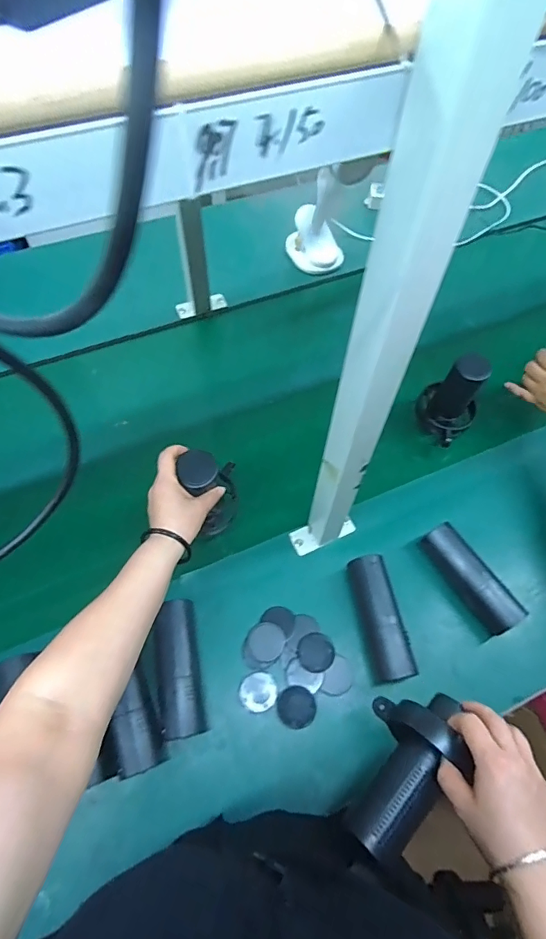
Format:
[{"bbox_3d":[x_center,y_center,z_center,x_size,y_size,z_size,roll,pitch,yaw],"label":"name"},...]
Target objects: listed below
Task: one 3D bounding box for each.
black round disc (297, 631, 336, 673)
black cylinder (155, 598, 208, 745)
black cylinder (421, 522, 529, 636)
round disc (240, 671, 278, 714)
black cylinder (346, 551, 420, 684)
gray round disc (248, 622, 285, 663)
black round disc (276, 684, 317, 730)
[{"bbox_3d":[0.059,0.249,0.644,0.051,0.004,0.049,1,61,-2],"label":"black round disc"},{"bbox_3d":[-0.122,0.260,0.623,0.054,0.051,0.162,-9,62,-7],"label":"black cylinder"},{"bbox_3d":[0.285,0.154,0.678,0.059,0.042,0.162,-23,65,-14],"label":"black cylinder"},{"bbox_3d":[-0.018,0.294,0.626,0.047,0.004,0.048,1,61,-2],"label":"round disc"},{"bbox_3d":[0.149,0.201,0.652,0.052,0.042,0.164,-8,62,-7],"label":"black cylinder"},{"bbox_3d":[-0.010,0.237,0.652,0.050,0.006,0.050,1,61,-2],"label":"gray round disc"},{"bbox_3d":[0.031,0.307,0.612,0.049,0.004,0.049,1,61,-2],"label":"black round disc"}]

